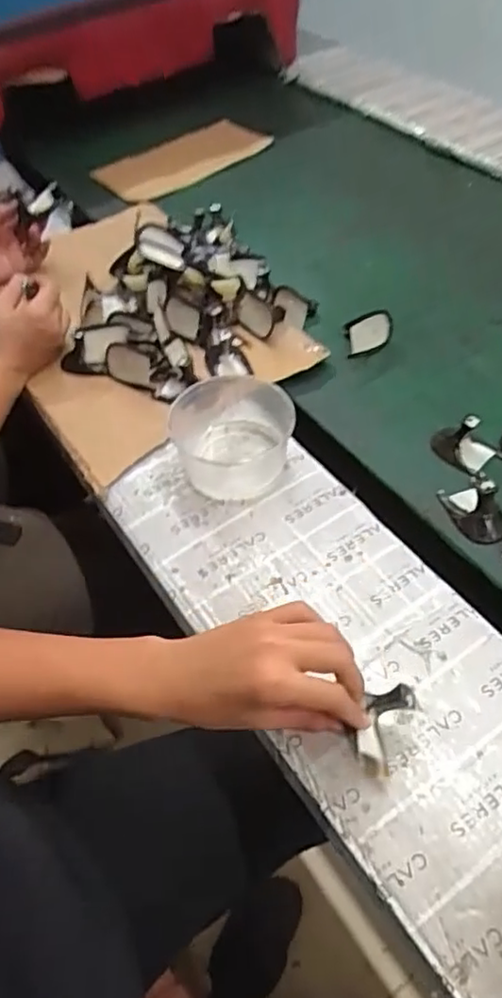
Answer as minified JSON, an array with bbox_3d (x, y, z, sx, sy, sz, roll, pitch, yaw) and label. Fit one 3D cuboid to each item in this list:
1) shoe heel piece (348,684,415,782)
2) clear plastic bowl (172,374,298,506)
[{"bbox_3d":[0.090,0.158,0.442,0.030,0.023,0.064,23,79,20],"label":"shoe heel piece"},{"bbox_3d":[-0.018,-0.059,0.627,0.108,0.060,0.119,-19,53,-11],"label":"clear plastic bowl"}]

